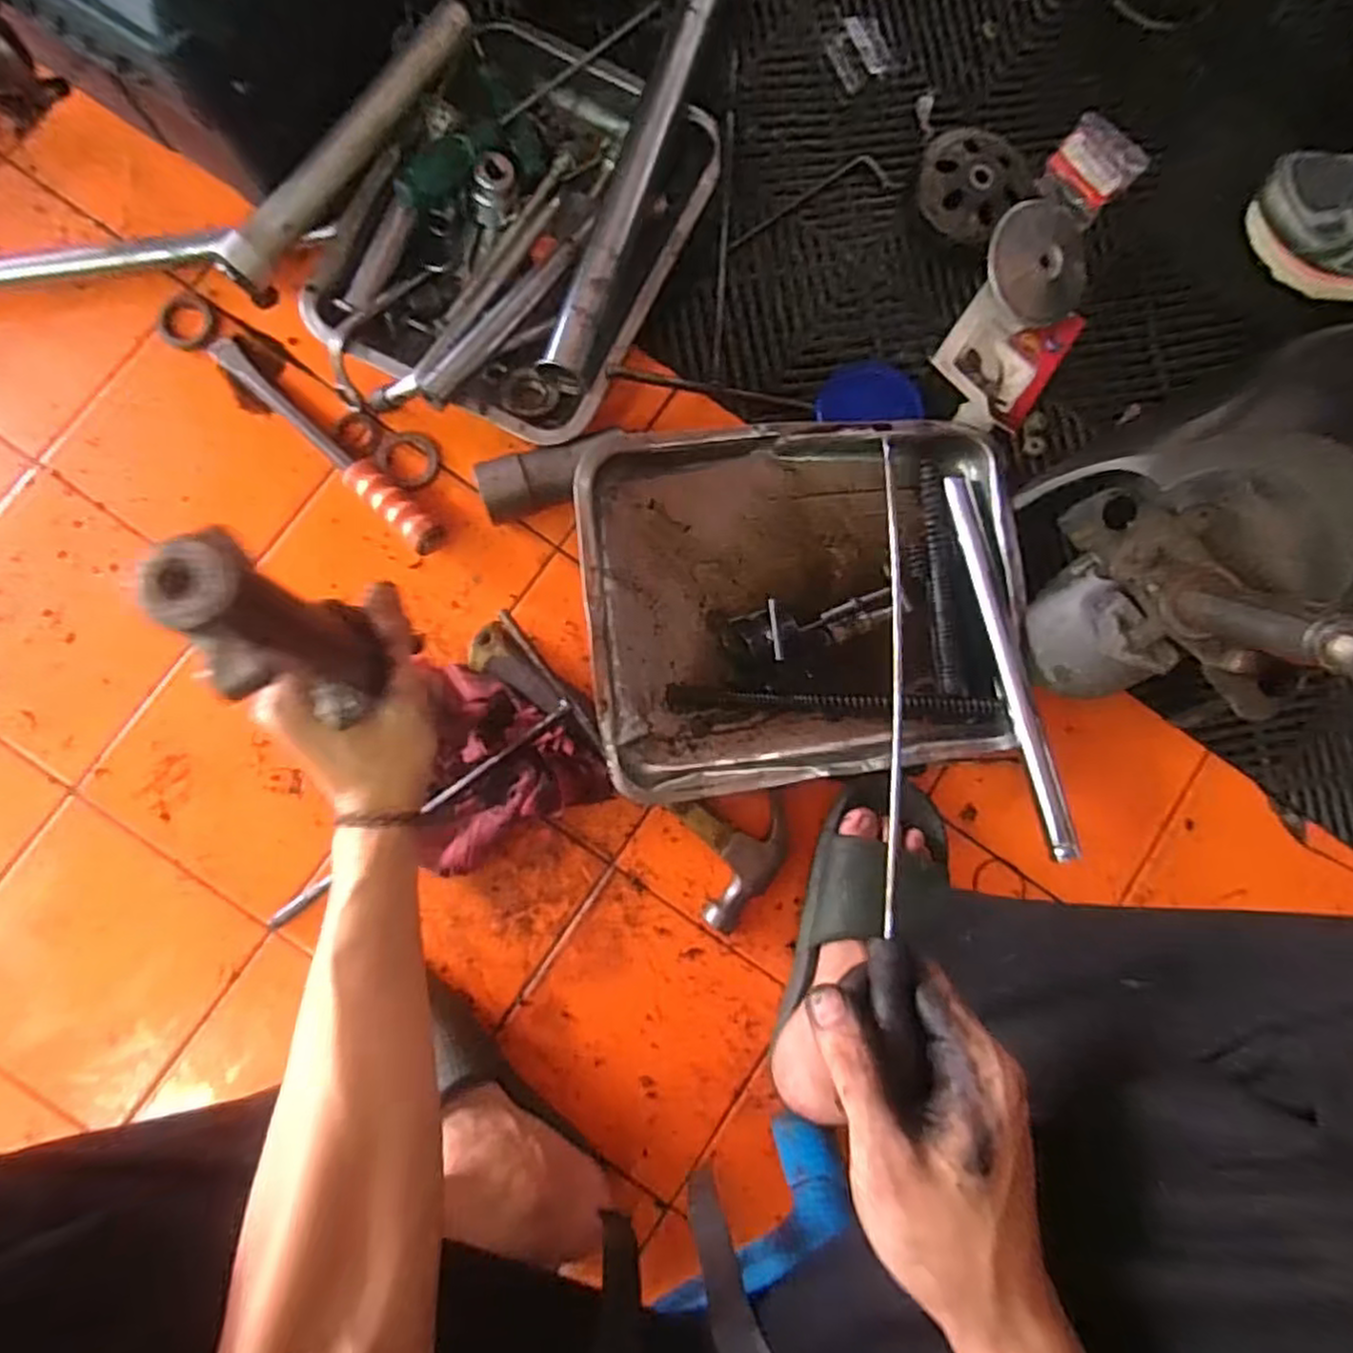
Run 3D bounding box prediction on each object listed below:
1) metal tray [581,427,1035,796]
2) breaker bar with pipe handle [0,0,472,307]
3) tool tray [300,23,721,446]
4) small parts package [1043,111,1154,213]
[{"bbox_3d":[0.116,-0.063,0.628,0.379,0.073,0.301,-6,85,-5],"label":"metal tray"},{"bbox_3d":[-0.435,-0.378,0.612,0.608,0.075,0.143,-23,87,-6],"label":"breaker bar with pipe handle"},{"bbox_3d":[-0.140,-0.392,0.640,0.267,0.072,0.364,25,83,-2],"label":"tool tray"},{"bbox_3d":[0.414,-0.507,0.723,0.078,0.016,0.093,42,83,0],"label":"small parts package"}]

